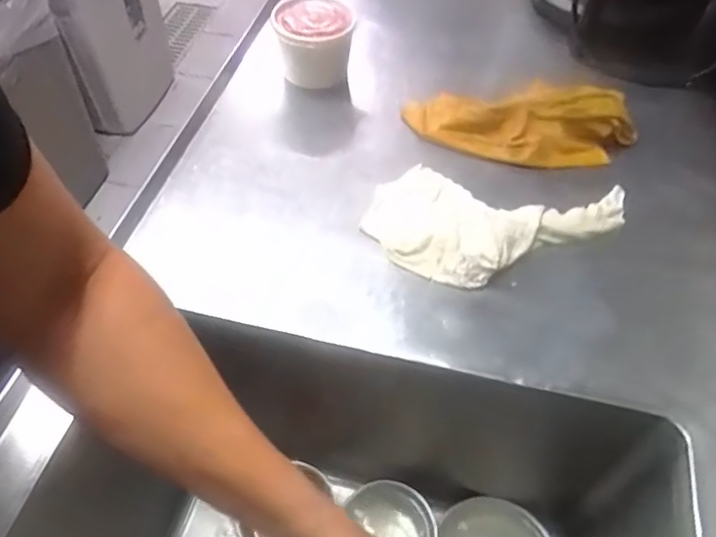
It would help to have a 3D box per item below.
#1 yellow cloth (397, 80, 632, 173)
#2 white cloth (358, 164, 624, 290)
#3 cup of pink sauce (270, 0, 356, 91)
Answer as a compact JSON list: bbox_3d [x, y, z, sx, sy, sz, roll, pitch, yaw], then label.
[{"bbox_3d":[0.195,-0.179,0.699,0.265,0.051,0.093,4,53,1],"label":"yellow cloth"},{"bbox_3d":[0.146,-0.049,0.617,0.275,0.026,0.155,10,53,5],"label":"white cloth"},{"bbox_3d":[-0.057,-0.291,0.758,0.098,0.083,0.099,1,53,-1],"label":"cup of pink sauce"}]

